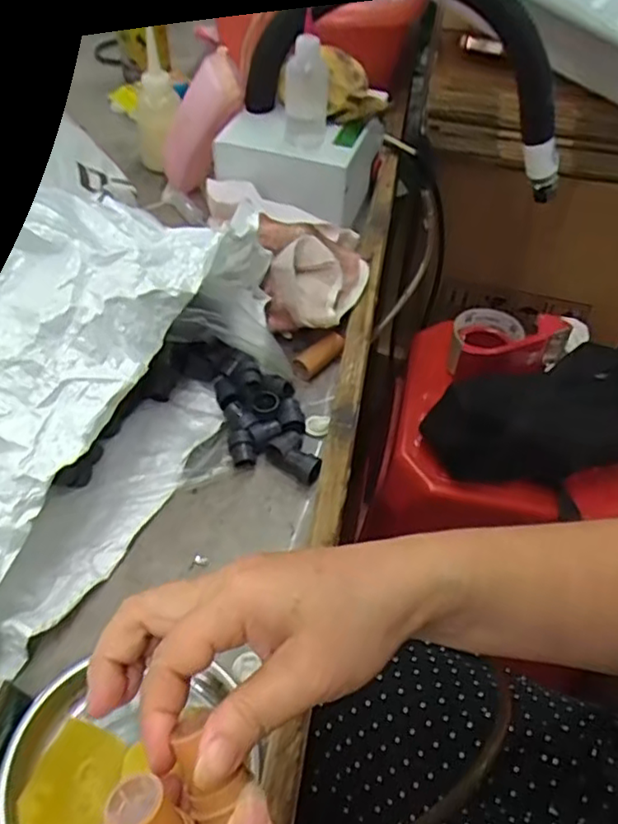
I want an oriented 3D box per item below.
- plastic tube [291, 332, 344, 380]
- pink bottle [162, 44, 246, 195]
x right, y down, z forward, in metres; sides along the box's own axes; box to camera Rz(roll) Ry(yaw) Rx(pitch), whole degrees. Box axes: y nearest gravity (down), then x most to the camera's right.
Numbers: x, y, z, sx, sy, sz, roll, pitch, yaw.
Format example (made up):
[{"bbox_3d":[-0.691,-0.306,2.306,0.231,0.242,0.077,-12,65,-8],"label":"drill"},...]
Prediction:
[{"bbox_3d":[0.009,-0.048,0.548,0.049,0.016,0.019,-34,59,-27],"label":"plastic tube"},{"bbox_3d":[-0.115,-0.286,0.663,0.066,0.166,0.050,46,55,-9],"label":"pink bottle"}]

